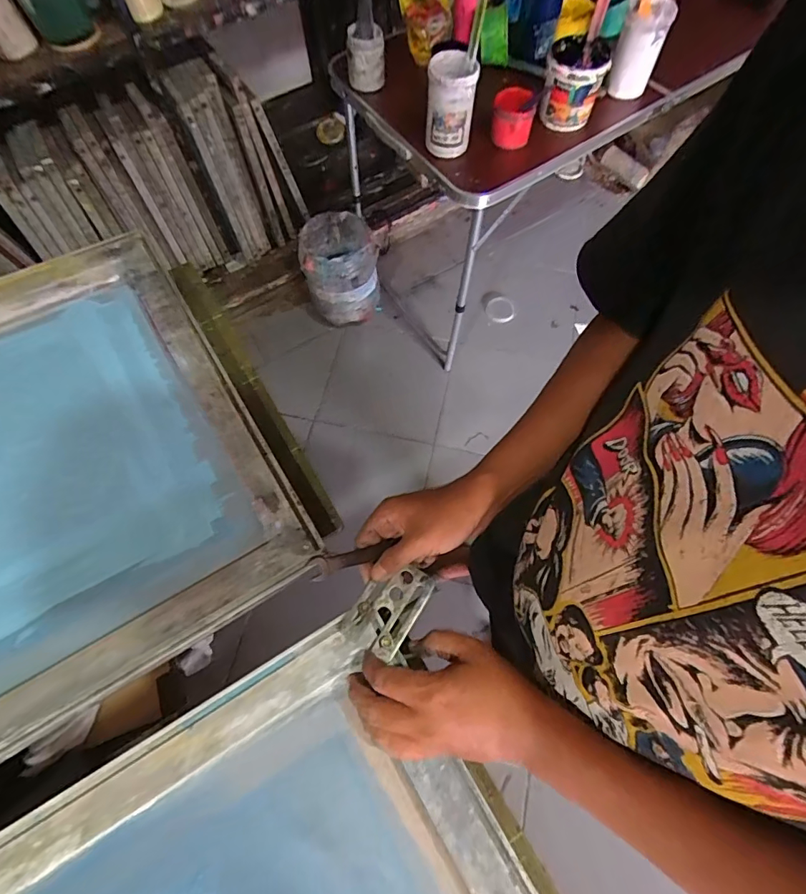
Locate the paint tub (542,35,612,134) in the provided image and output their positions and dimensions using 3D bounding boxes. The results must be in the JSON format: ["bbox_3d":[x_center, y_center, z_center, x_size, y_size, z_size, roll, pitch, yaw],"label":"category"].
[{"bbox_3d":[0.349,-0.751,0.968,0.118,0.131,0.143,17,69,8],"label":"paint tub"}]

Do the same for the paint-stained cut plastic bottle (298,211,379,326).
[{"bbox_3d":[-0.209,-0.573,1.551,0.233,0.346,0.220,0,67,1],"label":"paint-stained cut plastic bottle"}]

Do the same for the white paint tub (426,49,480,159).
[{"bbox_3d":[0.095,-0.686,0.940,0.092,0.161,0.114,6,68,3],"label":"white paint tub"}]

